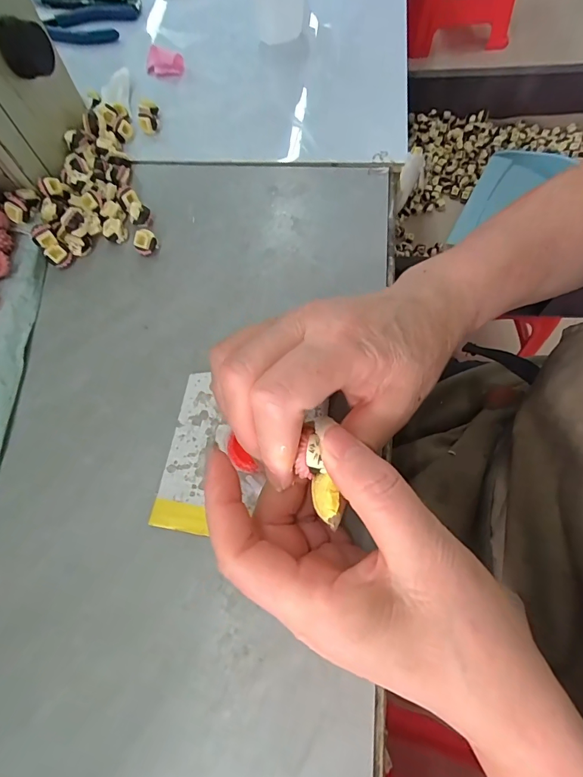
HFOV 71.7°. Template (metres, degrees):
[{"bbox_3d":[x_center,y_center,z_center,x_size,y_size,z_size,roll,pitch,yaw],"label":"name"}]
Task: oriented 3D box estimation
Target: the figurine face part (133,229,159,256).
[{"bbox_3d":[-0.106,-0.106,0.291,0.016,0.014,0.013,-30,70,-10],"label":"figurine face part"}]

